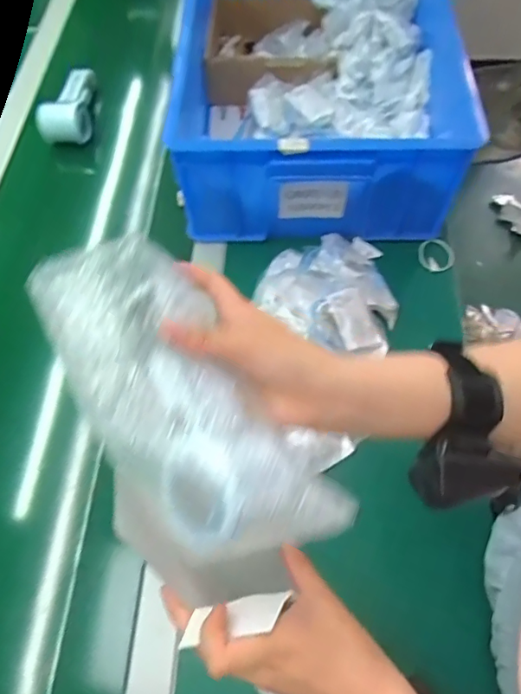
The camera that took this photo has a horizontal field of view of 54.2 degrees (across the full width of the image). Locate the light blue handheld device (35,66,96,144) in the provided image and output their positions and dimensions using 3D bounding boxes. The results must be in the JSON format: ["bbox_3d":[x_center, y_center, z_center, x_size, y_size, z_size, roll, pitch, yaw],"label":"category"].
[{"bbox_3d":[-0.292,-0.371,0.775,0.074,0.038,0.140,0,62,0],"label":"light blue handheld device"}]

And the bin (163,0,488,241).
[{"bbox_3d":[0.077,-0.372,0.700,0.344,0.161,0.448,0,62,1],"label":"bin"}]

